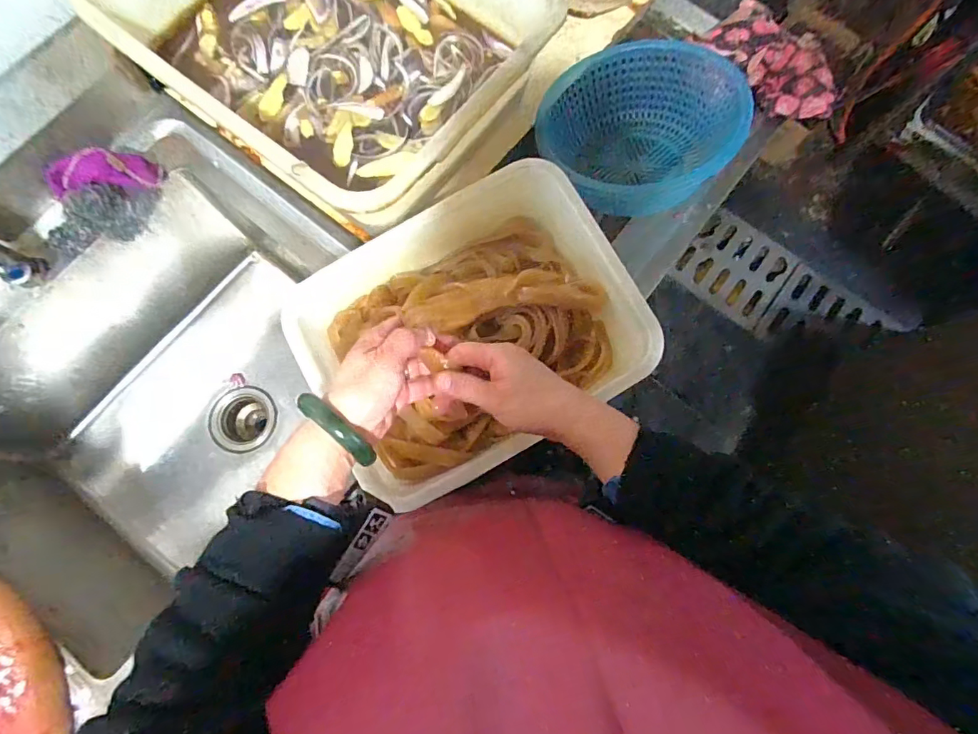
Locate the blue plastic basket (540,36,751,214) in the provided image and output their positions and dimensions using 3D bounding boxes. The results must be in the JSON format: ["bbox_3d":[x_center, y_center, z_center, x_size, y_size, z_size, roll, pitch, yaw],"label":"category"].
[{"bbox_3d":[0.195,-0.316,0.623,0.227,0.081,0.213,0,77,-1],"label":"blue plastic basket"}]

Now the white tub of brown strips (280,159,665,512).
[{"bbox_3d":[-0.021,-0.040,0.518,0.320,0.091,0.258,-27,79,-7],"label":"white tub of brown strips"}]

